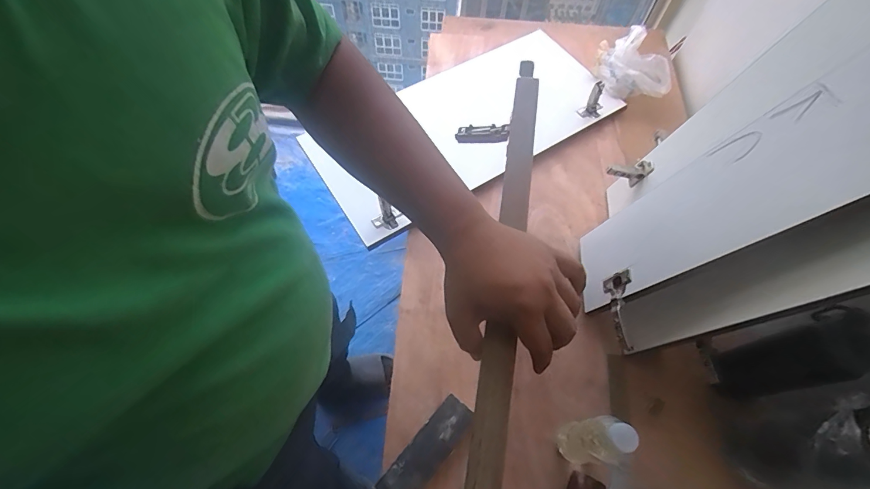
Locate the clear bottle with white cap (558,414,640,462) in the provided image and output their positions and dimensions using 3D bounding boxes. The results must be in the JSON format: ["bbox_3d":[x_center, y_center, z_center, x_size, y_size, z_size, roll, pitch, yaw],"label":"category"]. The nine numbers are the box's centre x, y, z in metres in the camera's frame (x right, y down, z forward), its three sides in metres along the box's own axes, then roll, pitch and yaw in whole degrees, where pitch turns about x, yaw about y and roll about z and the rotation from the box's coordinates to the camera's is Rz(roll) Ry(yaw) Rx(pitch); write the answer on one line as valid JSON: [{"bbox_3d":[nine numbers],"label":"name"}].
[{"bbox_3d":[0.214,0.268,0.564,0.052,0.180,0.054,-4,62,-4],"label":"clear bottle with white cap"}]

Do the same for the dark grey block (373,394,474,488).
[{"bbox_3d":[-0.013,0.309,0.618,0.053,0.031,0.173,38,67,17],"label":"dark grey block"}]

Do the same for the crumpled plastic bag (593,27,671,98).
[{"bbox_3d":[0.468,-0.427,0.970,0.172,0.081,0.169,18,63,8],"label":"crumpled plastic bag"}]

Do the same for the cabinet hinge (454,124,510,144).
[{"bbox_3d":[0.061,-0.142,0.531,0.067,0.018,0.018,1,62,15],"label":"cabinet hinge"}]

